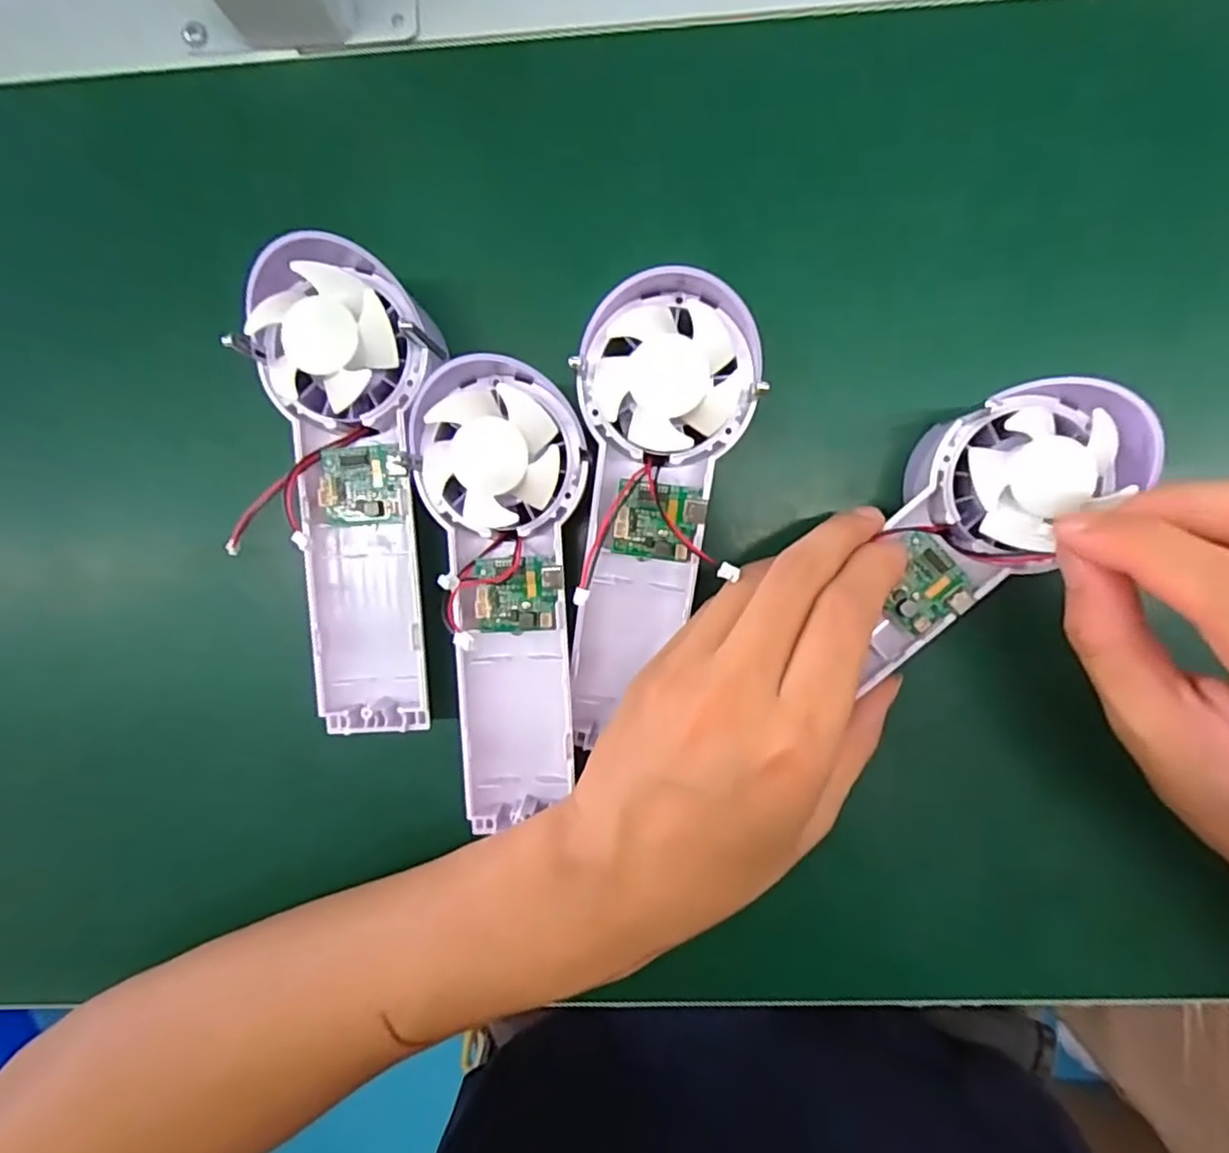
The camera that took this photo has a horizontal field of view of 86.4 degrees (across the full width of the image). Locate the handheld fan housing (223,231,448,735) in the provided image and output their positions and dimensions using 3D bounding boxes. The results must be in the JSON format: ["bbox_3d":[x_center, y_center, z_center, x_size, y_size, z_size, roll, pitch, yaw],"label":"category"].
[{"bbox_3d":[-0.092,-0.031,0.242,0.063,0.033,0.176,-10,92,4],"label":"handheld fan housing"}]

